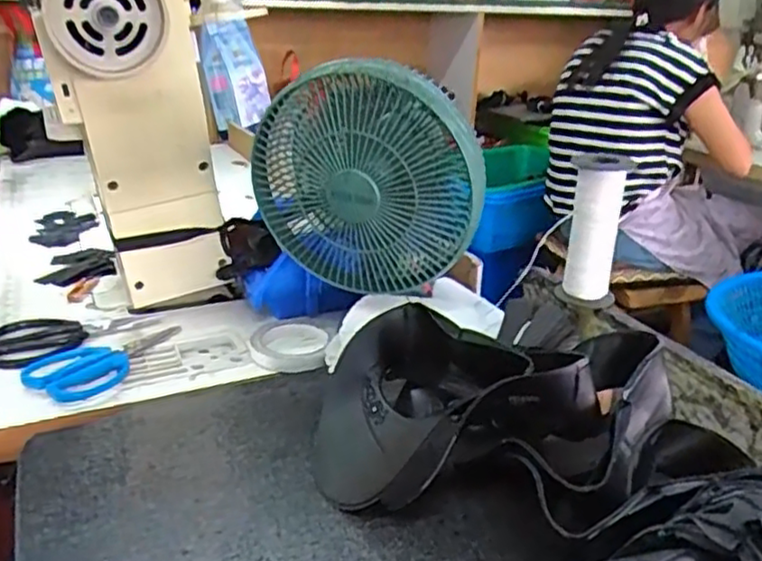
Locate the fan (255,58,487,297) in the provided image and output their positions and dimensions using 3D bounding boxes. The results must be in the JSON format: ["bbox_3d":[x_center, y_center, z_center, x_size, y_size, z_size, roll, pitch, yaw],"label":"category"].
[{"bbox_3d":[-0.014,-0.094,0.716,0.237,0.243,0.093,15,27,30],"label":"fan"}]

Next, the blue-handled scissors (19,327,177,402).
[{"bbox_3d":[-0.292,0.086,0.760,0.176,0.021,0.093,-17,29,-37],"label":"blue-handled scissors"}]

